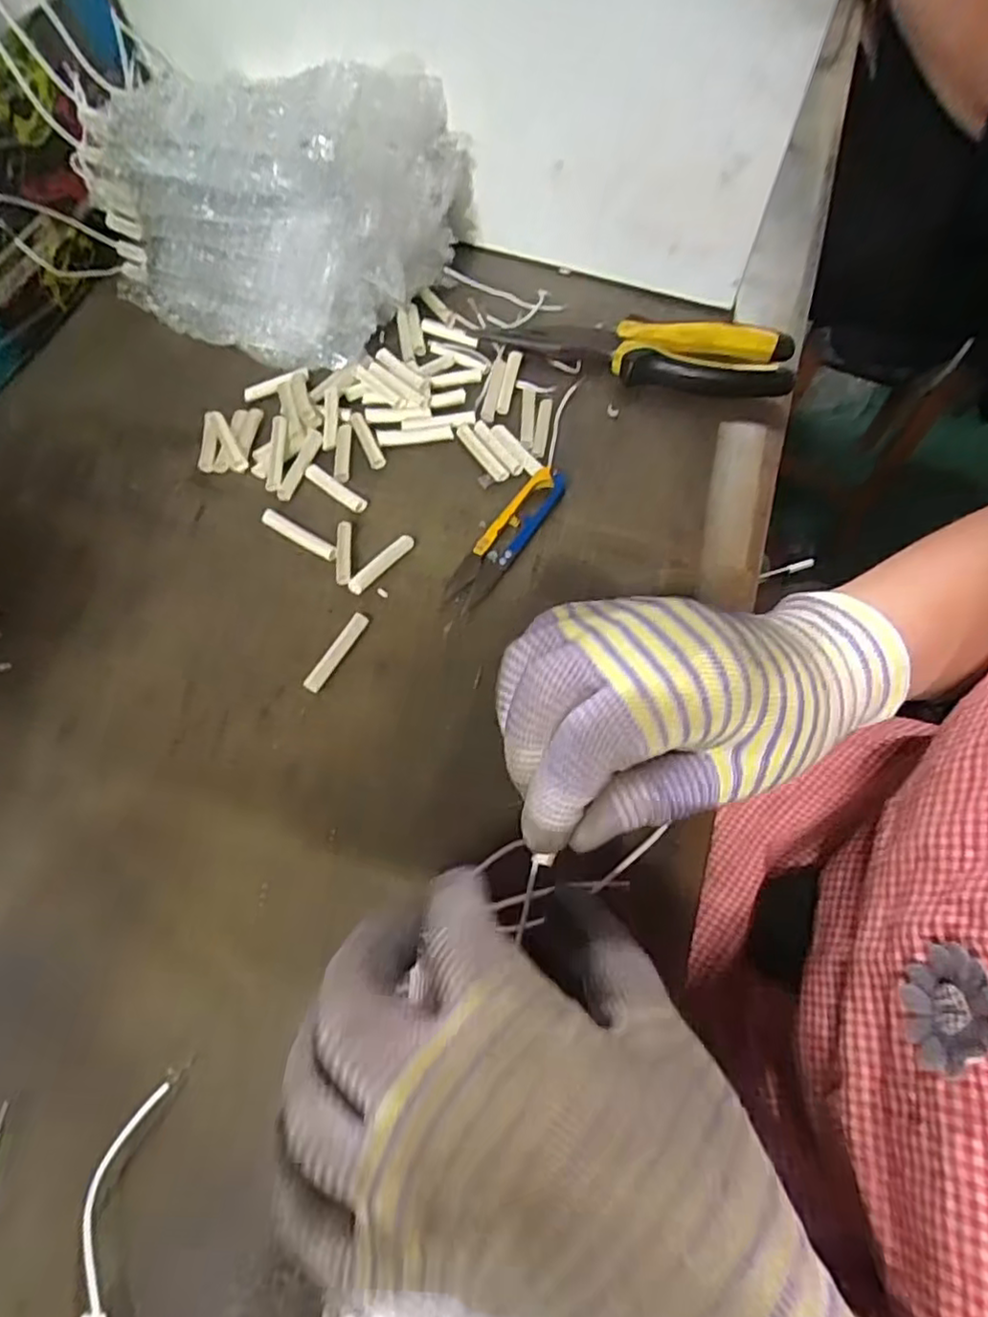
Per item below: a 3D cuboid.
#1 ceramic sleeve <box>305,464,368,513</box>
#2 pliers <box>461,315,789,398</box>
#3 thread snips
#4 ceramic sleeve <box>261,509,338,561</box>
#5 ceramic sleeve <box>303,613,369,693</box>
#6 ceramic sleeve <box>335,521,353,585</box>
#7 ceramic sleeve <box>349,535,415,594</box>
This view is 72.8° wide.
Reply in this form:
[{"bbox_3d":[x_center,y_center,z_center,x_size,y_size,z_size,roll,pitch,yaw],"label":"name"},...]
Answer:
[{"bbox_3d":[-0.086,-0.093,0.365,0.040,0.006,0.008,36,70,15],"label":"ceramic sleeve"},{"bbox_3d":[0.085,-0.180,0.401,0.181,0.022,0.044,5,65,2],"label":"pliers"},{"bbox_3d":[0.007,-0.065,0.349,0.023,0.011,0.093,33,69,14],"label":"thread snips"},{"bbox_3d":[-0.102,-0.066,0.353,0.047,0.005,0.009,30,68,13],"label":"ceramic sleeve"},{"bbox_3d":[-0.075,-0.003,0.322,0.008,0.004,0.045,29,68,12],"label":"ceramic sleeve"},{"bbox_3d":[-0.078,-0.055,0.347,0.008,0.005,0.036,-5,65,-3],"label":"ceramic sleeve"},{"bbox_3d":[-0.058,-0.049,0.345,0.009,0.006,0.042,40,71,17],"label":"ceramic sleeve"}]

